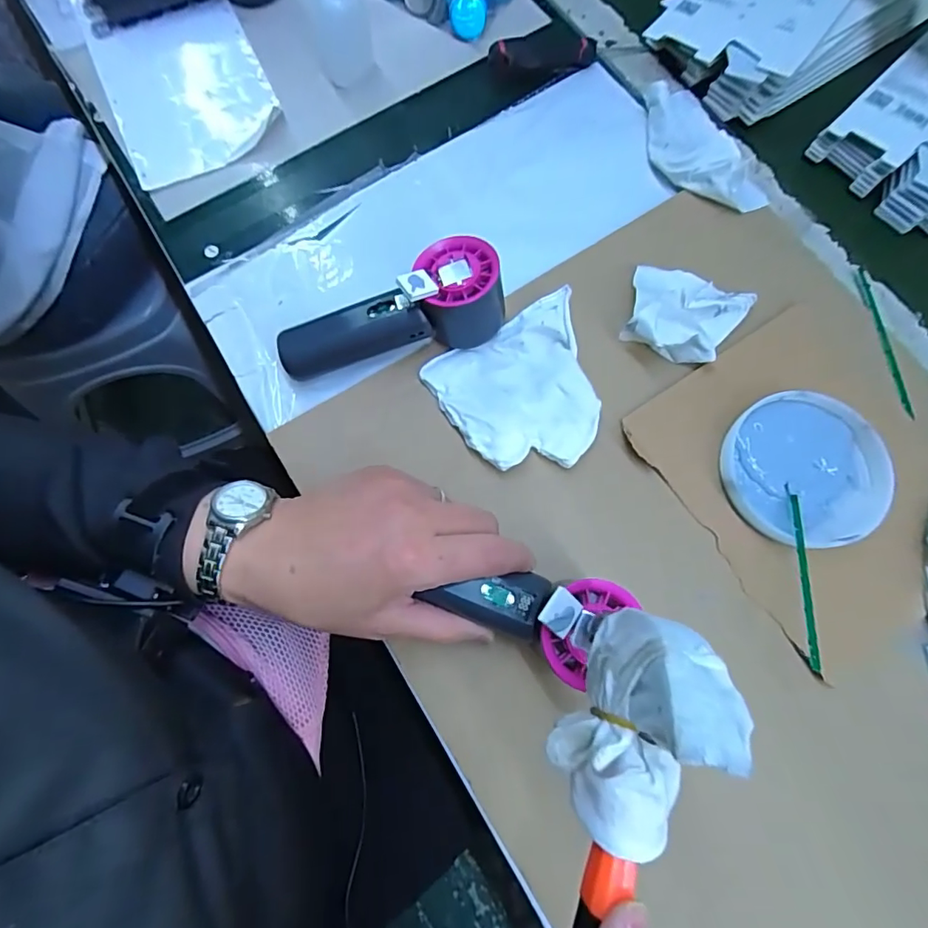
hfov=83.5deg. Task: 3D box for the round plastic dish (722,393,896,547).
[{"bbox_3d":[0.221,0.004,0.339,0.097,0.015,0.102,0,75,1],"label":"round plastic dish"}]

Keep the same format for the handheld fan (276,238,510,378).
[{"bbox_3d":[-0.051,-0.104,0.353,0.154,0.058,0.050,-13,75,-2],"label":"handheld fan"}]

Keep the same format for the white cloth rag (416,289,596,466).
[{"bbox_3d":[0.041,-0.048,0.354,0.106,0.022,0.106,-26,76,-6],"label":"white cloth rag"}]

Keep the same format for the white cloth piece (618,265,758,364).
[{"bbox_3d":[0.158,-0.107,0.362,0.082,0.031,0.072,15,76,5],"label":"white cloth piece"}]

